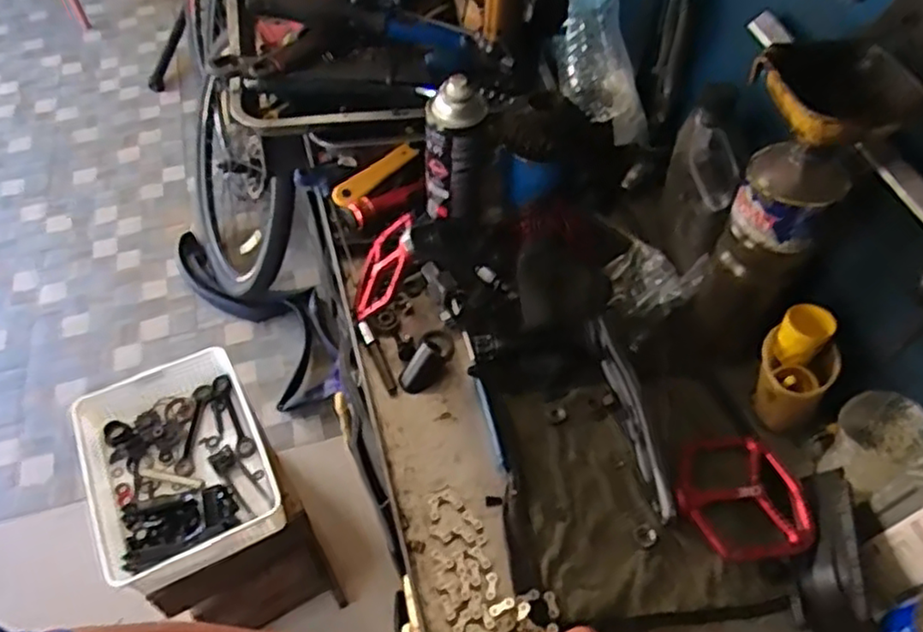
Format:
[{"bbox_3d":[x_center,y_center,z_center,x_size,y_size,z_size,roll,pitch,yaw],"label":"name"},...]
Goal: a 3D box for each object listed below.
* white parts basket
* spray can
[{"bbox_3d":[-0.448,0.236,1.062,0.265,0.085,0.328,-24,57,-16],"label":"white parts basket"},{"bbox_3d":[-0.008,-0.171,0.739,0.068,0.173,0.055,-2,54,-1],"label":"spray can"}]

